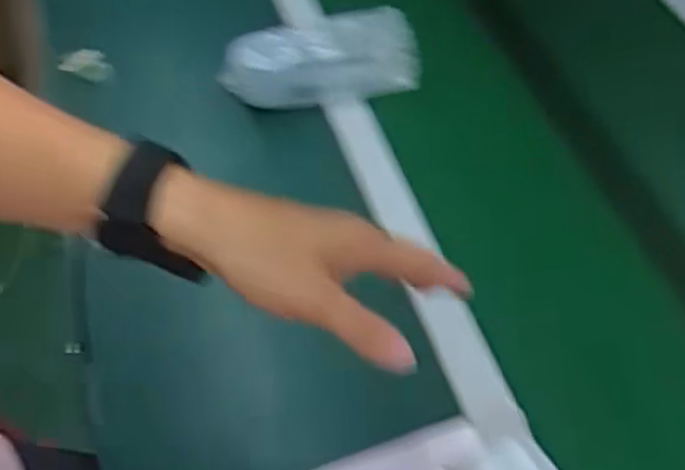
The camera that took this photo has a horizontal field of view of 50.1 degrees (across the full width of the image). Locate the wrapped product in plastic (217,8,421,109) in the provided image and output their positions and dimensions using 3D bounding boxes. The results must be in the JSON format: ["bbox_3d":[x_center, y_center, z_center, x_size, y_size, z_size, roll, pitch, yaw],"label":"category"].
[{"bbox_3d":[-0.026,-0.199,0.836,0.222,0.066,0.071,-8,55,-2],"label":"wrapped product in plastic"}]

